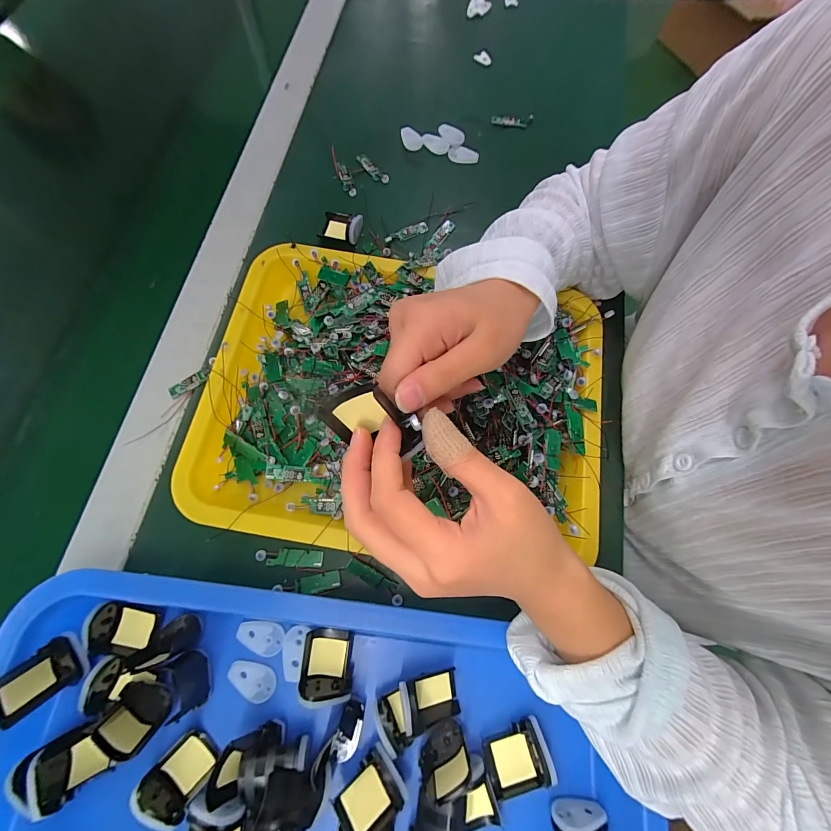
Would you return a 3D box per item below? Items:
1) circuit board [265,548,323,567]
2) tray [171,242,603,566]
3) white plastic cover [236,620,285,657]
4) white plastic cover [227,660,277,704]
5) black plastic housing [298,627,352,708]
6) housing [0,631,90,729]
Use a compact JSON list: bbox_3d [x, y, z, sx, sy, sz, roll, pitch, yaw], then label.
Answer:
[{"bbox_3d":[-0.096,0.114,0.285,0.042,0.004,0.012,3,72,-1],"label":"circuit board"},{"bbox_3d":[-0.017,-0.020,0.303,0.343,0.042,0.259,9,72,3],"label":"tray"},{"bbox_3d":[-0.116,0.165,0.264,0.034,0.004,0.022,12,72,2],"label":"white plastic cover"},{"bbox_3d":[-0.119,0.191,0.257,0.035,0.004,0.022,24,73,6],"label":"white plastic cover"},{"bbox_3d":[-0.064,0.178,0.254,0.035,0.023,0.042,-1,72,-2],"label":"black plastic housing"},{"bbox_3d":[-0.249,0.175,0.236,0.043,0.017,0.034,-26,107,-40],"label":"housing"}]

